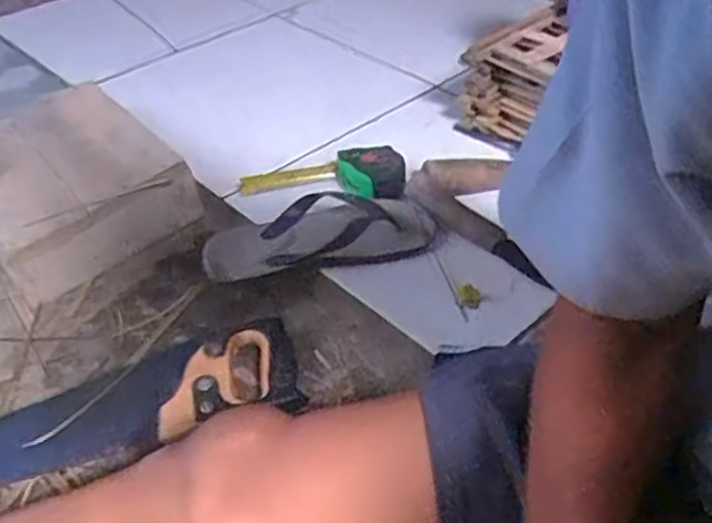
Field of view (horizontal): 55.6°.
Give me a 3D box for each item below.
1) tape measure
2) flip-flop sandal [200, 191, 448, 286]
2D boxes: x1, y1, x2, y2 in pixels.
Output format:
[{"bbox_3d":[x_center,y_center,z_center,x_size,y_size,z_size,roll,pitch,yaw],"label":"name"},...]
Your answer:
[{"bbox_3d":[-0.042,-0.109,0.852,0.202,0.044,0.084,-3,42,-3],"label":"tape measure"},{"bbox_3d":[-0.044,-0.030,0.771,0.255,0.046,0.115,-13,43,-13],"label":"flip-flop sandal"}]

